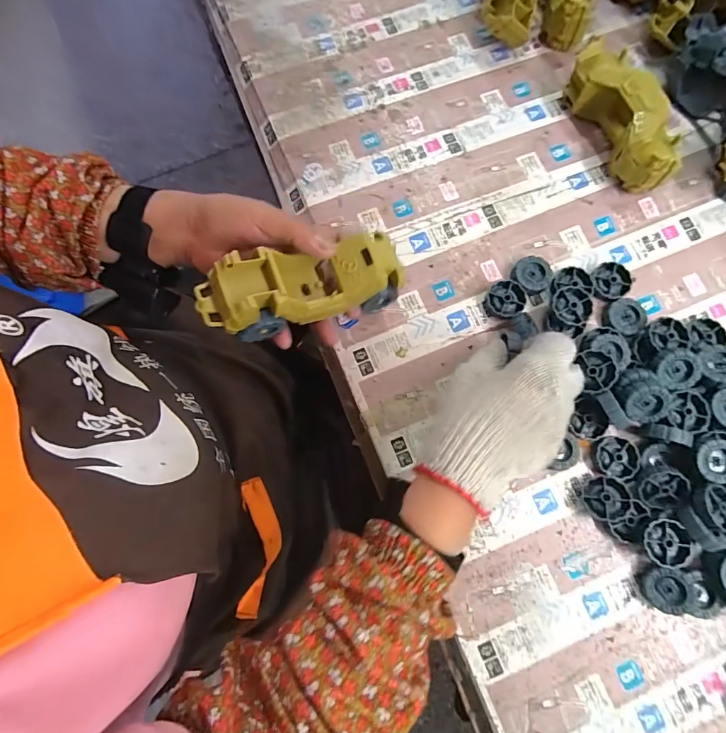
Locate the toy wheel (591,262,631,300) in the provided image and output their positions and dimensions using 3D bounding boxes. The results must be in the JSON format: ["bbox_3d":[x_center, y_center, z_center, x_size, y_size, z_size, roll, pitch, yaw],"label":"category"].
[{"bbox_3d":[0.253,-0.086,0.412,0.041,0.012,0.036,-40,80,-8],"label":"toy wheel"}]

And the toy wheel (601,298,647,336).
[{"bbox_3d":[0.263,-0.051,0.404,0.036,0.011,0.035,0,77,0],"label":"toy wheel"}]

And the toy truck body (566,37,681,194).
[{"bbox_3d":[0.273,-0.261,0.425,0.048,0.061,0.161,-23,78,-5],"label":"toy truck body"}]

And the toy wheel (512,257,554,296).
[{"bbox_3d":[0.174,-0.093,0.413,0.039,0.011,0.038,0,77,0],"label":"toy wheel"}]

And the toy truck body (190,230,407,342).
[{"bbox_3d":[-0.047,-0.069,0.339,0.170,0.055,0.054,-16,77,-24],"label":"toy truck body"}]

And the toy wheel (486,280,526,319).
[{"bbox_3d":[0.145,-0.068,0.408,0.037,0.012,0.039,0,77,0],"label":"toy wheel"}]

